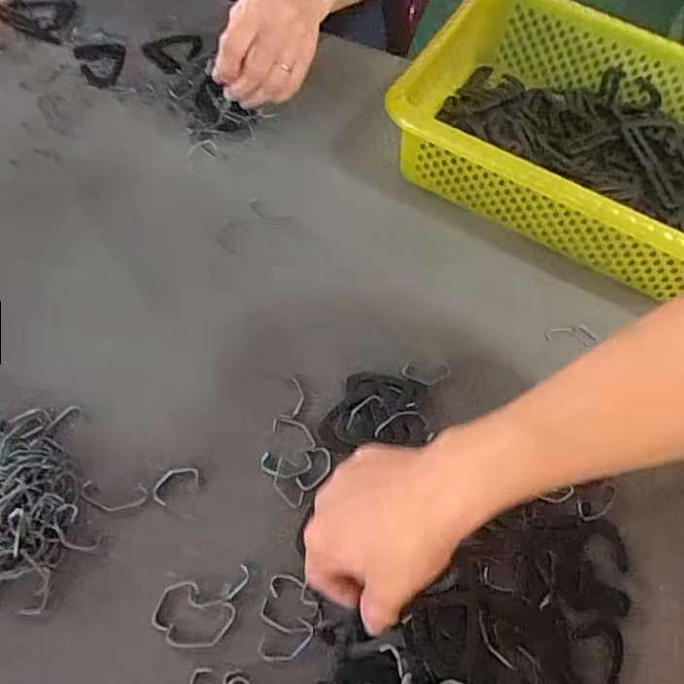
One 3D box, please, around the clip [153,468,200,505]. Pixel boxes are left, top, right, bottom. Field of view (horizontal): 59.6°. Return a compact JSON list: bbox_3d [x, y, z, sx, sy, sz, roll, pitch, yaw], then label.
[{"bbox_3d":[-0.114,0.096,0.408,0.032,0.004,0.019,-30,68,-18],"label":"clip"}]

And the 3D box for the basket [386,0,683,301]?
[{"bbox_3d":[0.241,-0.186,0.550,0.339,0.087,0.244,27,61,9],"label":"basket"}]

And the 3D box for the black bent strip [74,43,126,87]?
[{"bbox_3d":[-0.238,-0.276,0.594,0.047,0.009,0.055,-16,64,-12],"label":"black bent strip"}]

